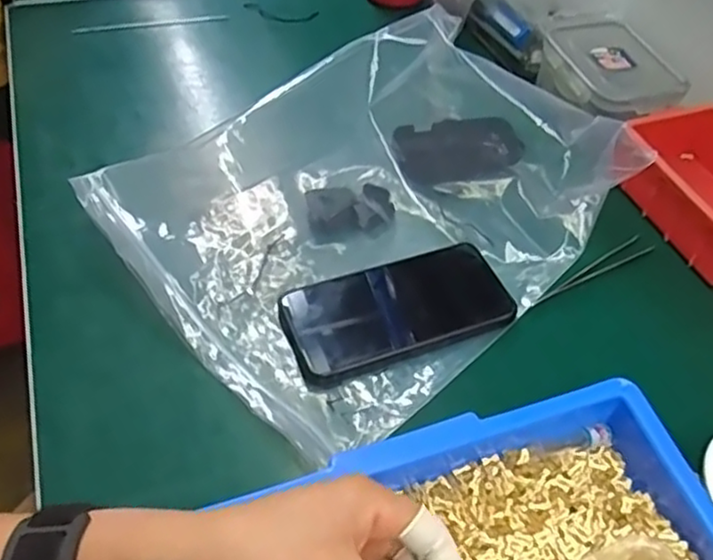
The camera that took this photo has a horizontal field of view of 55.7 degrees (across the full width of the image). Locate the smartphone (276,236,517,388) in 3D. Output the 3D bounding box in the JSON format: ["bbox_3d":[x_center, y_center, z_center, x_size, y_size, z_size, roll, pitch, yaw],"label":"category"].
[{"bbox_3d":[0.028,0.017,0.477,0.156,0.005,0.080,-16,53,-16],"label":"smartphone"}]

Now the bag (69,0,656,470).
[{"bbox_3d":[0.011,-0.068,0.512,0.346,0.076,0.275,-35,61,-28],"label":"bag"}]

